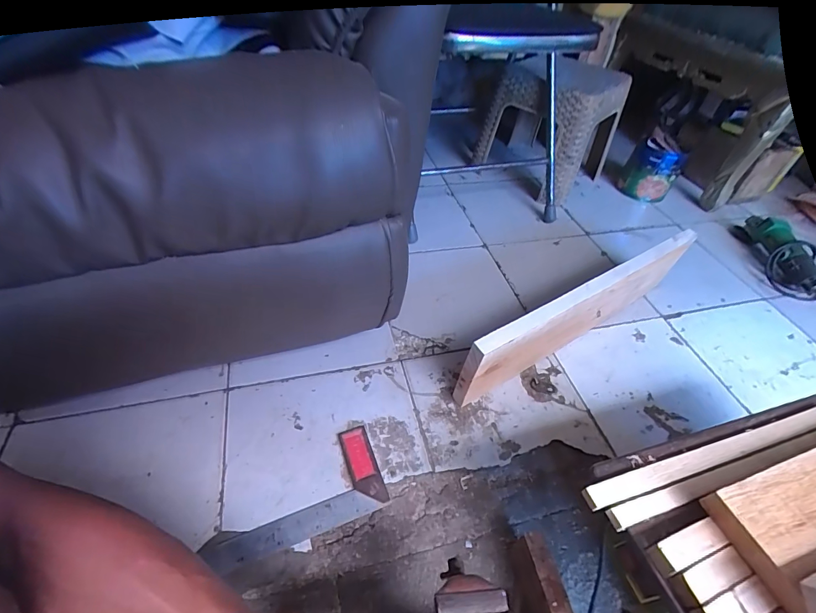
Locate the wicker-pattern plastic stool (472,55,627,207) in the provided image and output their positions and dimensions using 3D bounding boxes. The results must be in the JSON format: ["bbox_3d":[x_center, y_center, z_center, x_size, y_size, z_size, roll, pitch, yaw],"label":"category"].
[{"bbox_3d":[0.438,-0.573,1.193,0.343,0.305,0.383,36,53,25],"label":"wicker-pattern plastic stool"}]

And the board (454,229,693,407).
[{"bbox_3d":[0.330,0.011,0.723,0.575,0.161,0.027,-23,54,-25],"label":"board"}]

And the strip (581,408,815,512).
[{"bbox_3d":[0.313,0.144,0.383,0.317,0.012,0.020,-10,49,-15],"label":"strip"}]

